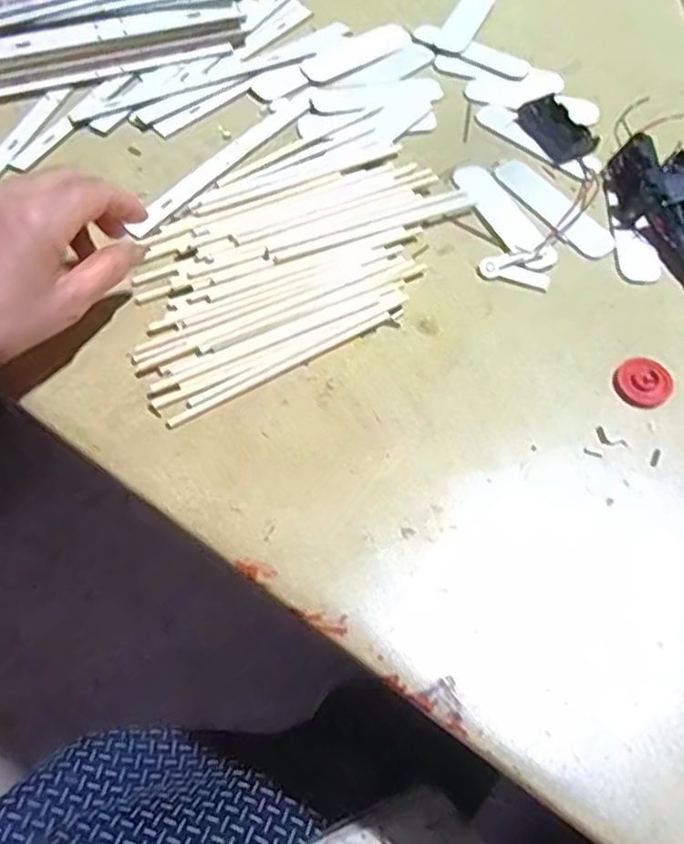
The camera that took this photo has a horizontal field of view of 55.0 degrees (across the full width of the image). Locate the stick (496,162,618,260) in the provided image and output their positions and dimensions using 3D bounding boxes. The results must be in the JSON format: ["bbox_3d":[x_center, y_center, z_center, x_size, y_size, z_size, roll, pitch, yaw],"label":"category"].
[{"bbox_3d":[0.153,-0.154,0.470,0.028,0.004,0.102,-31,68,-16],"label":"stick"}]

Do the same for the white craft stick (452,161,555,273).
[{"bbox_3d":[0.113,-0.146,0.460,0.032,0.007,0.104,-18,62,-20],"label":"white craft stick"}]

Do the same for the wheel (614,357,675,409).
[{"bbox_3d":[0.183,-0.023,0.397,0.032,0.010,0.028,28,66,13],"label":"wheel"}]

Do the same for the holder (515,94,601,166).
[{"bbox_3d":[0.163,-0.222,0.499,0.036,0.012,0.061,-30,67,-15],"label":"holder"}]

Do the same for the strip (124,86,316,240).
[{"bbox_3d":[-0.081,-0.192,0.476,0.019,0.005,0.188,35,67,16],"label":"strip"}]

